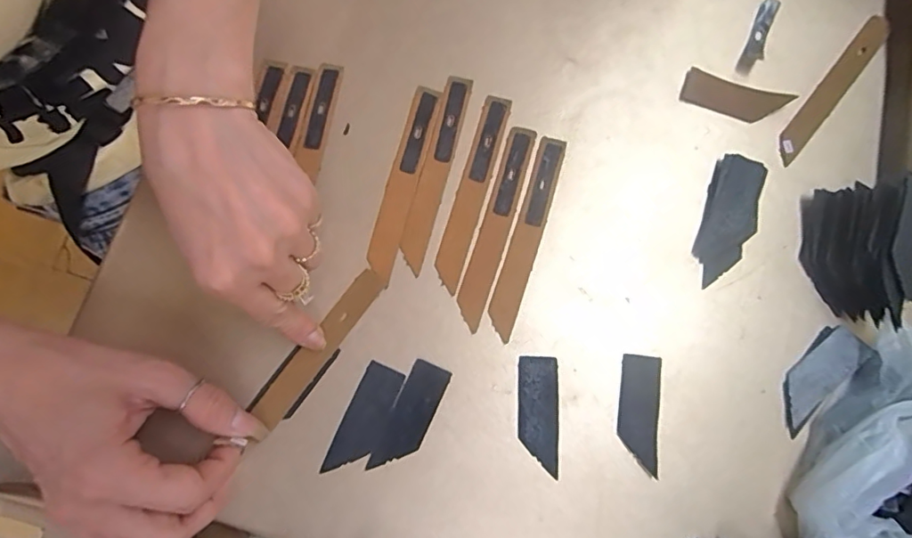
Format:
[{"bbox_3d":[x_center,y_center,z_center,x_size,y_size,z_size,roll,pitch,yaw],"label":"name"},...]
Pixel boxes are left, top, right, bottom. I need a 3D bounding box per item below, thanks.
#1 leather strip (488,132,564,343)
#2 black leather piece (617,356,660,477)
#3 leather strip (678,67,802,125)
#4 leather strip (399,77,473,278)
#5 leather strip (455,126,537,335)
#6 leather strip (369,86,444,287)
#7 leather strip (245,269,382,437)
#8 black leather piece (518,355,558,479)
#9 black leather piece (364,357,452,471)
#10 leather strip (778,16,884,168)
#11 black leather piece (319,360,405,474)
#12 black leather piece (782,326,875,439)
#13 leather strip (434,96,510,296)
[{"bbox_3d":[0.043,-0.021,0.310,0.016,0.004,0.125,18,80,2],"label":"leather strip"},{"bbox_3d":[0.105,0.082,0.294,0.022,0.004,0.062,7,80,1],"label":"black leather piece"},{"bbox_3d":[0.177,-0.108,0.327,0.063,0.006,0.023,21,80,3],"label":"leather strip"},{"bbox_3d":[-0.013,-0.061,0.316,0.017,0.004,0.124,14,80,2],"label":"leather strip"},{"bbox_3d":[0.024,-0.027,0.312,0.017,0.004,0.126,18,80,3],"label":"leather strip"},{"bbox_3d":[-0.031,-0.054,0.314,0.017,0.004,0.123,14,80,2],"label":"leather strip"},{"bbox_3d":[-0.078,0.044,0.297,0.017,0.004,0.102,36,79,5],"label":"leather strip"},{"bbox_3d":[0.047,0.083,0.293,0.022,0.004,0.063,1,80,0],"label":"black leather piece"},{"bbox_3d":[-0.026,0.084,0.291,0.023,0.004,0.063,26,81,4],"label":"black leather piece"},{"bbox_3d":[0.244,-0.117,0.335,0.018,0.006,0.122,40,82,6],"label":"leather strip"},{"bbox_3d":[-0.052,0.086,0.290,0.023,0.004,0.063,24,81,4],"label":"black leather piece"},{"bbox_3d":[0.209,0.063,0.297,0.025,0.008,0.066,44,82,7],"label":"black leather piece"},{"bbox_3d":[0.010,-0.049,0.314,0.016,0.004,0.124,17,80,2],"label":"leather strip"}]

